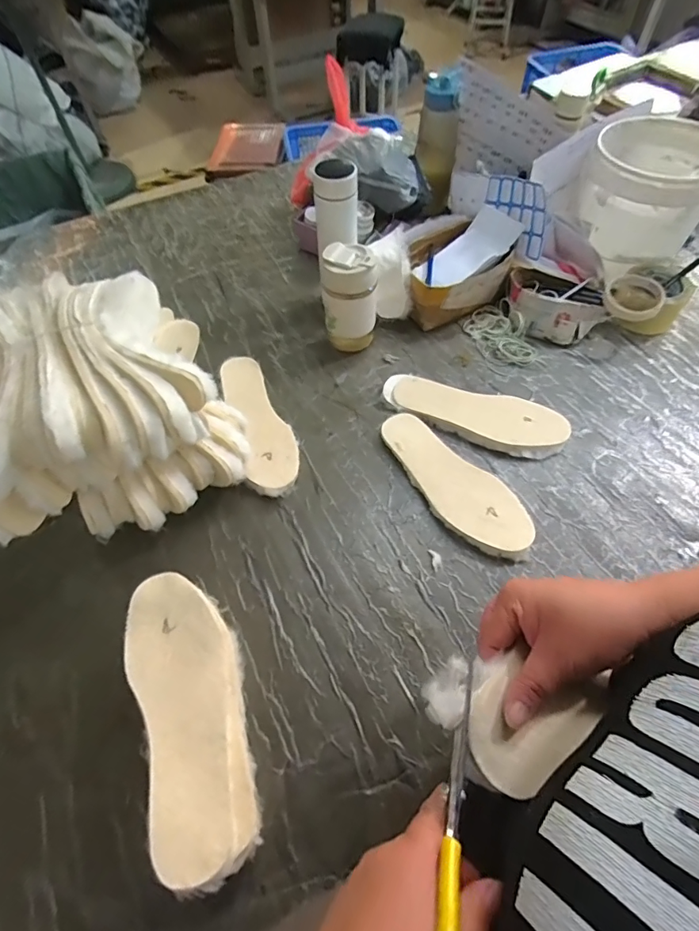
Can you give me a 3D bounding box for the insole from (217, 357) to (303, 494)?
[{"bbox_3d":[-0.132,-0.069,0.679,0.080,0.012,0.257,-12,59,-17],"label":"insole"}]

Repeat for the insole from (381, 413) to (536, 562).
[{"bbox_3d":[0.135,0.024,0.623,0.092,0.024,0.251,-39,64,-21],"label":"insole"}]

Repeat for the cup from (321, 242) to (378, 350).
[{"bbox_3d":[0.002,-0.263,0.734,0.082,0.156,0.063,-5,57,-2],"label":"cup"}]

